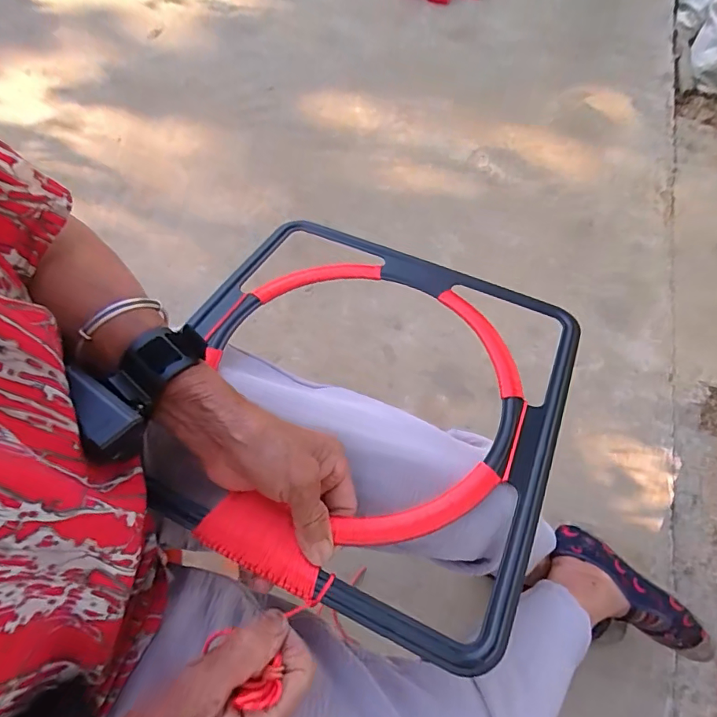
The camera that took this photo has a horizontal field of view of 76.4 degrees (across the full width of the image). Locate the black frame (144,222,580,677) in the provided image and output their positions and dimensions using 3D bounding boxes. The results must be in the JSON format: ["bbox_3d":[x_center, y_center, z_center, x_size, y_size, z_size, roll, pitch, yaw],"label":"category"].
[{"bbox_3d":[-0.001,0.025,0.394,0.328,0.033,0.326,22,57,13],"label":"black frame"}]

